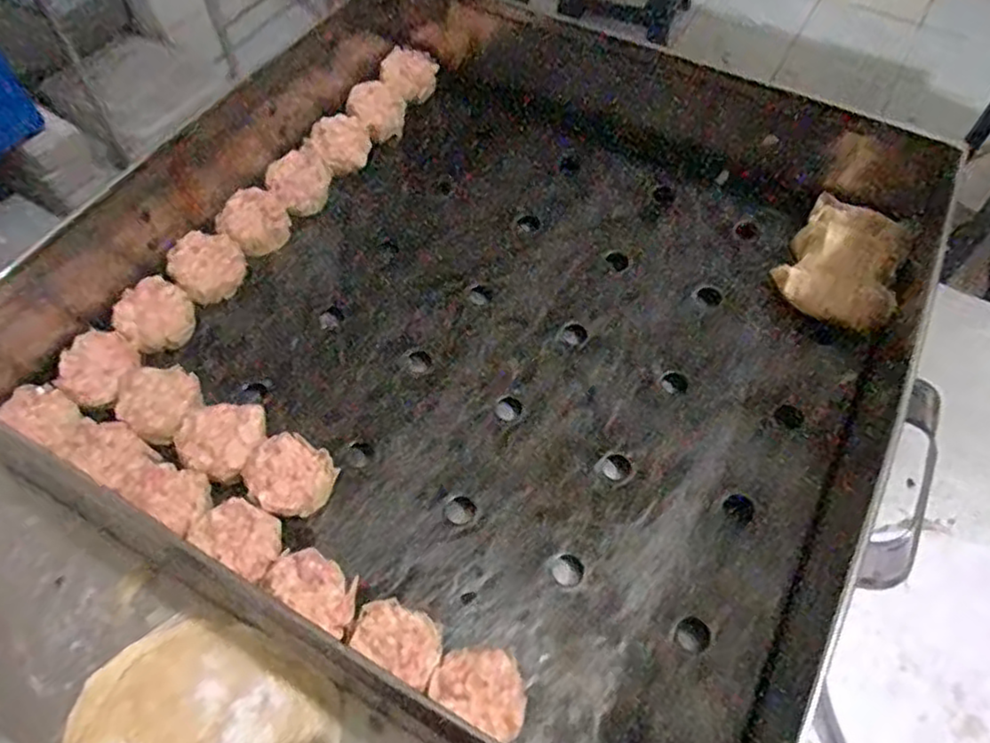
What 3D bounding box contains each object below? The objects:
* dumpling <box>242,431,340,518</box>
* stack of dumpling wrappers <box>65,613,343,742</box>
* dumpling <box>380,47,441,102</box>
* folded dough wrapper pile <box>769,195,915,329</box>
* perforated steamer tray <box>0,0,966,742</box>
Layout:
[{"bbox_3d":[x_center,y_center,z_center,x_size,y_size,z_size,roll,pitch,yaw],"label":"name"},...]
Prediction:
[{"bbox_3d":[-0.103,0.053,0.345,0.040,0.034,0.037,-37,65,-22],"label":"dumpling"},{"bbox_3d":[-0.131,0.163,0.303,0.107,0.018,0.094,26,61,15],"label":"stack of dumpling wrappers"},{"bbox_3d":[-0.065,-0.223,0.520,0.039,0.024,0.044,1,57,0],"label":"dumpling"},{"bbox_3d":[0.217,-0.064,0.424,0.068,0.031,0.074,34,63,19],"label":"folded dough wrapper pile"},{"bbox_3d":[0.020,-0.065,0.407,0.454,0.089,0.482,28,62,13],"label":"perforated steamer tray"}]

